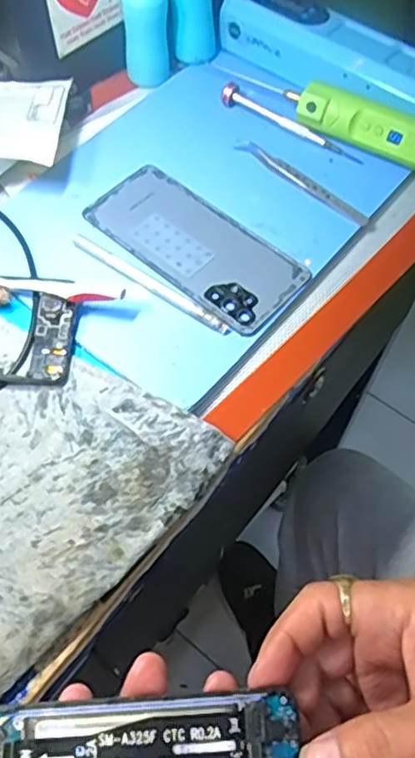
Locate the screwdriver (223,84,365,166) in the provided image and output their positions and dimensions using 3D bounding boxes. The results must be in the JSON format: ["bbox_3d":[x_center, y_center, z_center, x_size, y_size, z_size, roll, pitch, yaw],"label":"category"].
[{"bbox_3d":[0.063,-0.198,0.487,0.122,0.012,0.016,34,64,17],"label":"screwdriver"}]

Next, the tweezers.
[{"bbox_3d":[0.068,-0.146,0.462,0.115,0.008,0.011,36,64,18],"label":"tweezers"}]

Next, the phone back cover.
[{"bbox_3d":[-0.009,-0.094,0.437,0.153,0.004,0.071,38,65,19],"label":"phone back cover"}]

